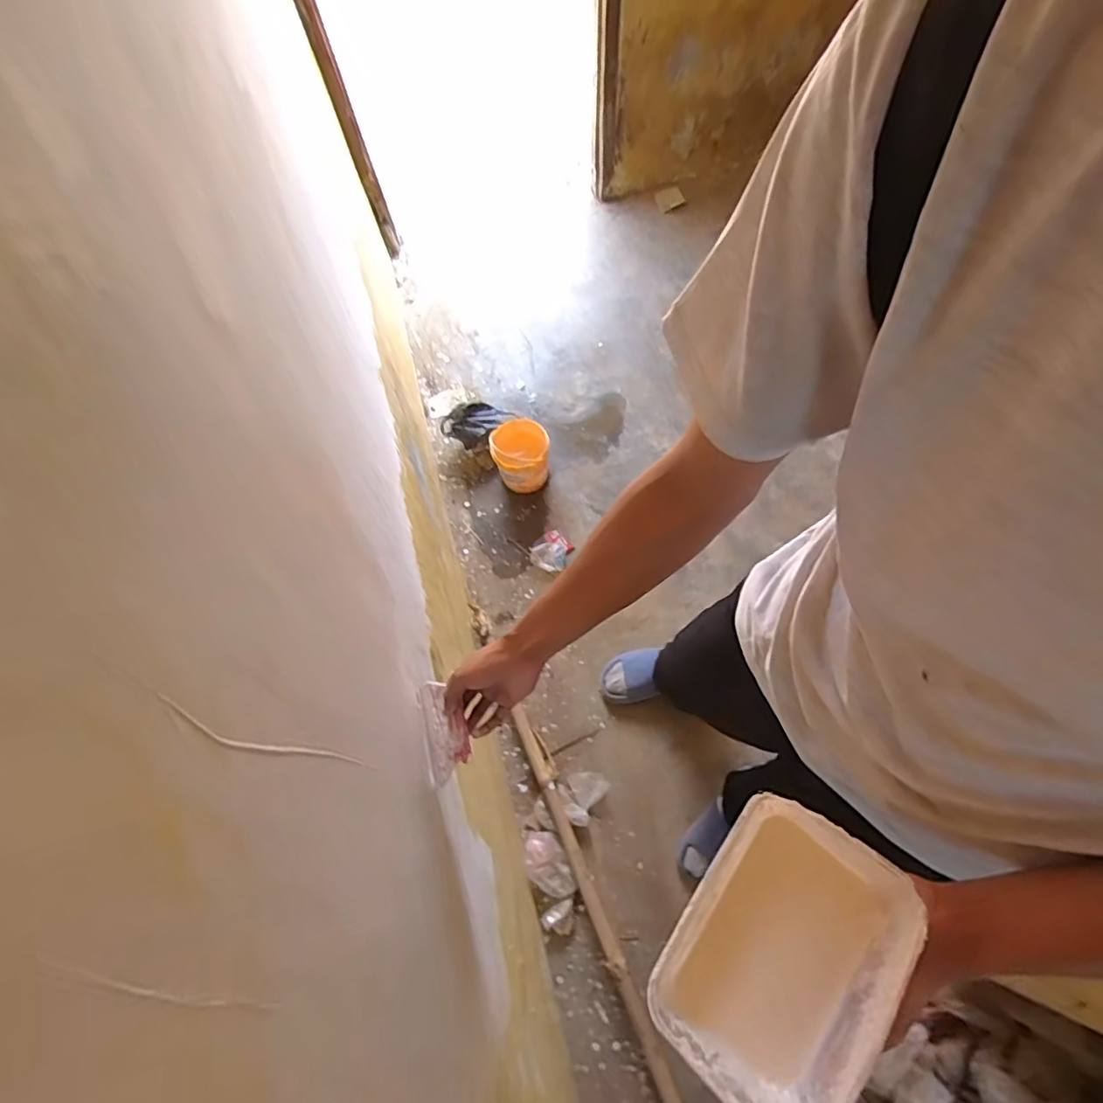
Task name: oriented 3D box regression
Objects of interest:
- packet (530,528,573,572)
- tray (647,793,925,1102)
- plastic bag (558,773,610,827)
[{"bbox_3d":[-0.001,-0.001,1.565,0.103,0.028,0.112,28,72,14],"label":"packet"},{"bbox_3d":[0.153,0.265,0.370,0.120,0.055,0.174,28,72,31],"label":"tray"},{"bbox_3d":[0.069,0.570,1.315,0.096,0.019,0.119,38,75,16],"label":"plastic bag"}]

